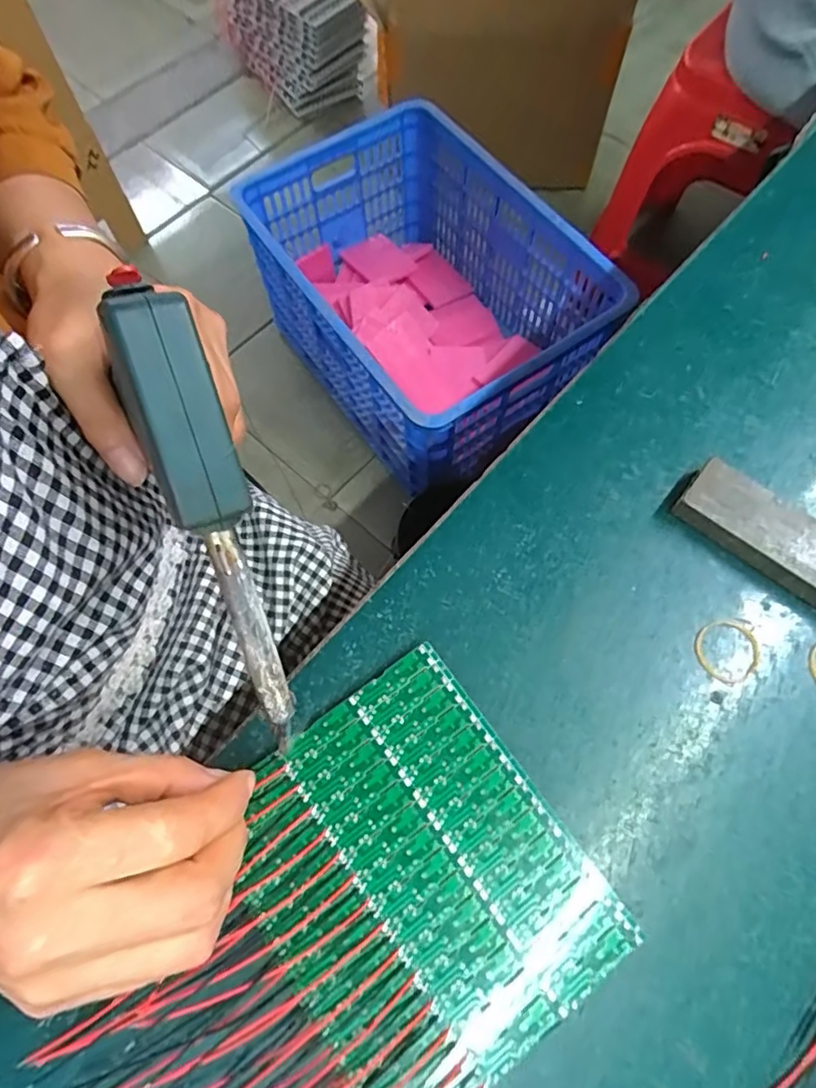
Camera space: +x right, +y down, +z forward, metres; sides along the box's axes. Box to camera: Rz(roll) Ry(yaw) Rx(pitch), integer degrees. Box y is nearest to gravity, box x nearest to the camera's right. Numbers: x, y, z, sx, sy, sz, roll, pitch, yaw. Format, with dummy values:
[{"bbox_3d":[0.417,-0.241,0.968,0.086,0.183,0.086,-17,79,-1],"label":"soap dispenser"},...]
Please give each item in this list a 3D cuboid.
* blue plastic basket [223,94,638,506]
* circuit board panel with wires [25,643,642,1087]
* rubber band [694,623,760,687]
[{"bbox_3d":[0.025,-0.428,1.045,0.403,0.277,0.589,-35,72,-12],"label":"blue plastic basket"},{"bbox_3d":[-0.029,0.168,0.240,0.210,0.014,0.146,-39,72,-13],"label":"circuit board panel with wires"},{"bbox_3d":[0.159,0.052,0.291,0.033,0.004,0.030,0,68,1],"label":"rubber band"}]

